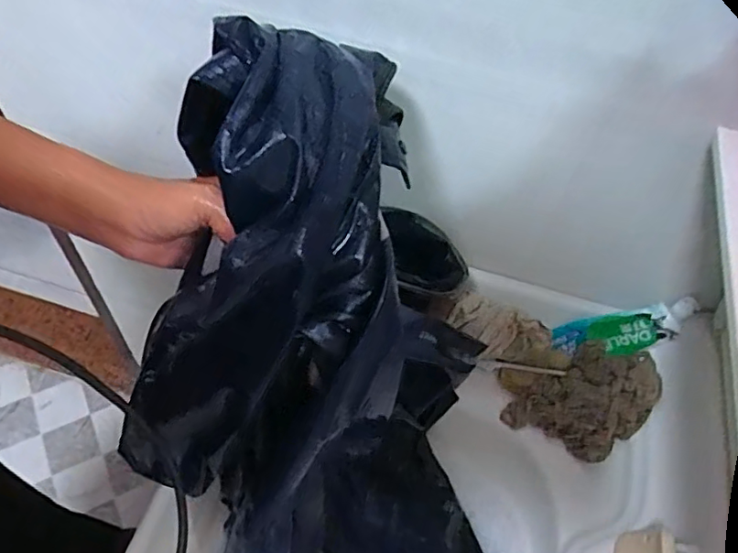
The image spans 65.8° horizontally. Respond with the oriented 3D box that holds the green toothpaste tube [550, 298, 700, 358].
[{"bbox_3d":[0.264,0.057,0.594,0.138,0.048,0.033,-14,53,21],"label":"green toothpaste tube"}]

